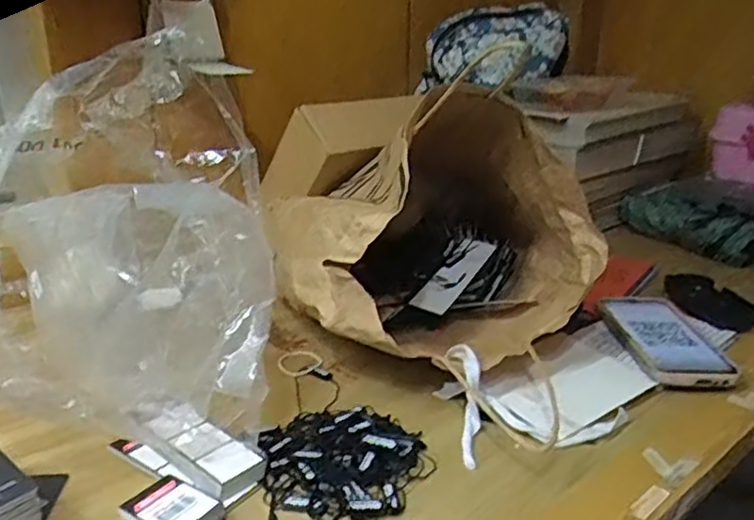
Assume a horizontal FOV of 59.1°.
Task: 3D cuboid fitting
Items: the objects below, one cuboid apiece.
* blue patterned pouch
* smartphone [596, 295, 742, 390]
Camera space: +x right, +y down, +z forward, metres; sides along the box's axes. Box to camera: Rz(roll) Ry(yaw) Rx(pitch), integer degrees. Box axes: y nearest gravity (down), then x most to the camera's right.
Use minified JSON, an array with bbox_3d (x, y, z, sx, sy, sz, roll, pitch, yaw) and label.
[{"bbox_3d":[0.180,-0.299,0.950,0.231,0.107,0.089,-8,24,-22],"label":"blue patterned pouch"},{"bbox_3d":[0.267,0.075,0.626,0.082,0.019,0.154,-1,23,-6],"label":"smartphone"}]

